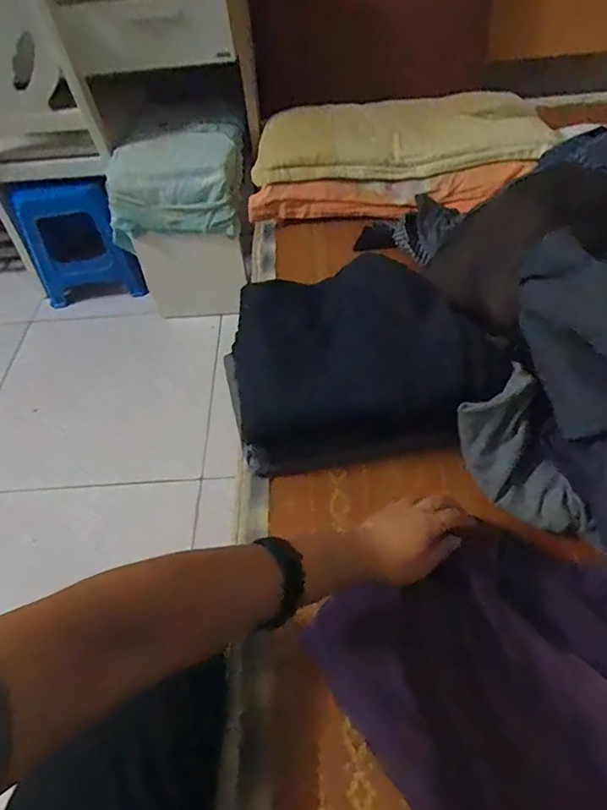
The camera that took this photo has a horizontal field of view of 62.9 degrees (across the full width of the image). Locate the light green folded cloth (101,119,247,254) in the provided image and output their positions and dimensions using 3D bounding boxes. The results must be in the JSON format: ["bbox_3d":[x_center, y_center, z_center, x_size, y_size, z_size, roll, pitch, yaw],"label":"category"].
[{"bbox_3d":[-0.329,-0.583,1.305,0.338,0.184,0.288,1,52,6],"label":"light green folded cloth"}]

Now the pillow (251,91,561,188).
[{"bbox_3d":[0.221,-0.650,1.194,0.663,0.099,0.232,-3,51,3],"label":"pillow"}]

